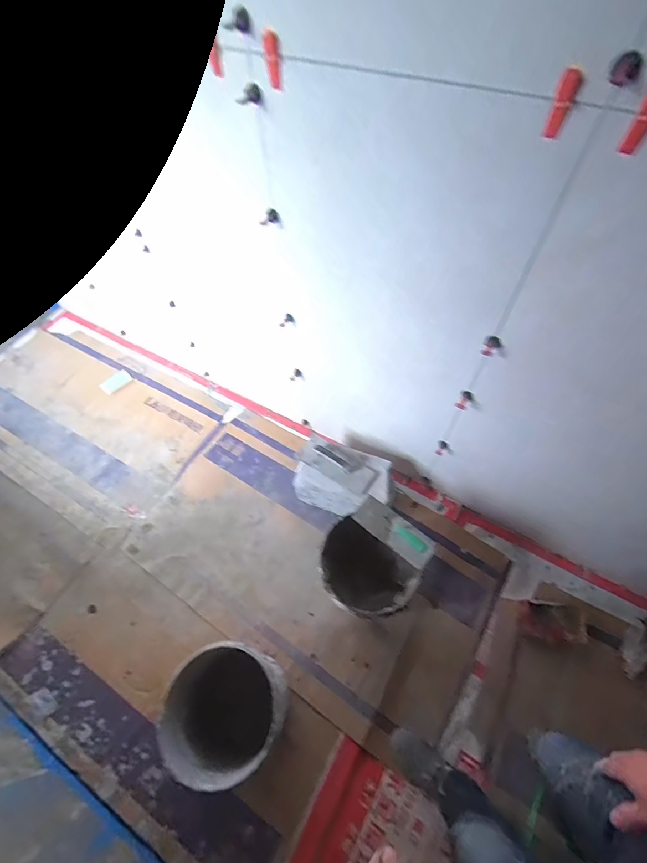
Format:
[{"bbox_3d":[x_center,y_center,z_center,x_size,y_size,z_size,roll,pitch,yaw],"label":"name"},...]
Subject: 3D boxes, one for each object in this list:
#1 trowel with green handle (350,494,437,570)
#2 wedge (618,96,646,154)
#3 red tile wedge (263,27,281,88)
[{"bbox_3d":[0.204,0.279,1.096,0.233,0.056,0.104,34,66,20],"label":"trowel with green handle"},{"bbox_3d":[0.367,-0.355,0.432,0.021,0.080,0.015,26,87,17],"label":"wedge"},{"bbox_3d":[-0.086,-0.633,0.641,0.010,0.074,0.031,-38,64,-17],"label":"red tile wedge"}]

